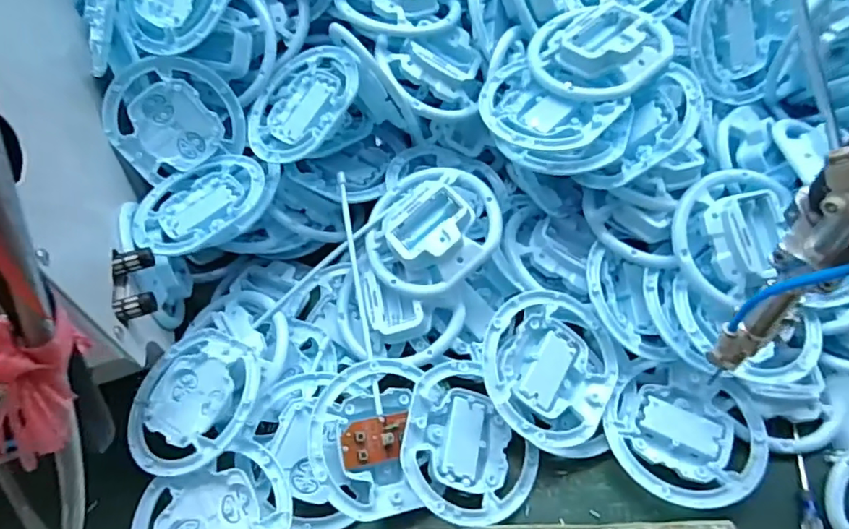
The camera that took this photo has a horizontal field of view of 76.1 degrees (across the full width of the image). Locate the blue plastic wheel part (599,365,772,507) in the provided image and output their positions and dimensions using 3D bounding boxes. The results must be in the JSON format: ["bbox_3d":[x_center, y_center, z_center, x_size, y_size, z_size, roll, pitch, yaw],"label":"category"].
[{"bbox_3d":[0.180,0.118,0.380,0.099,0.019,0.097,-2,55,2],"label":"blue plastic wheel part"}]

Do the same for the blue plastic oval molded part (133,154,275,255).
[{"bbox_3d":[-0.178,-0.051,0.426,0.087,0.022,0.104,35,64,25],"label":"blue plastic oval molded part"}]

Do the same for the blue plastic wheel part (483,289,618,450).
[{"bbox_3d":[0.087,0.072,0.382,0.100,0.016,0.103,6,72,-19],"label":"blue plastic wheel part"}]

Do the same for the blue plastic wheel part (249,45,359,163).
[{"bbox_3d":[-0.098,-0.129,0.437,0.096,0.014,0.103,-11,65,25],"label":"blue plastic wheel part"}]

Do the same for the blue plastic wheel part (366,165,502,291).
[{"bbox_3d":[0.002,-0.028,0.408,0.100,0.028,0.100,-6,70,15],"label":"blue plastic wheel part"}]

